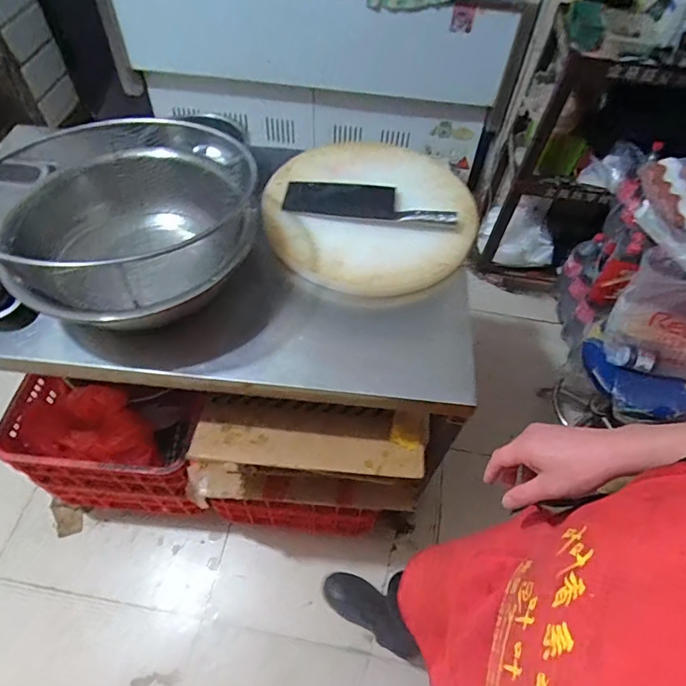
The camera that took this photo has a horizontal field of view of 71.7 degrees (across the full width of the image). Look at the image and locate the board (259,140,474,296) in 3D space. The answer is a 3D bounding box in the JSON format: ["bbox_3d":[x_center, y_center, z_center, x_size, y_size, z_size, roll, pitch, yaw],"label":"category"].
[{"bbox_3d":[0.052,-0.249,0.905,0.398,0.059,0.352,-1,67,-6],"label":"board"}]

